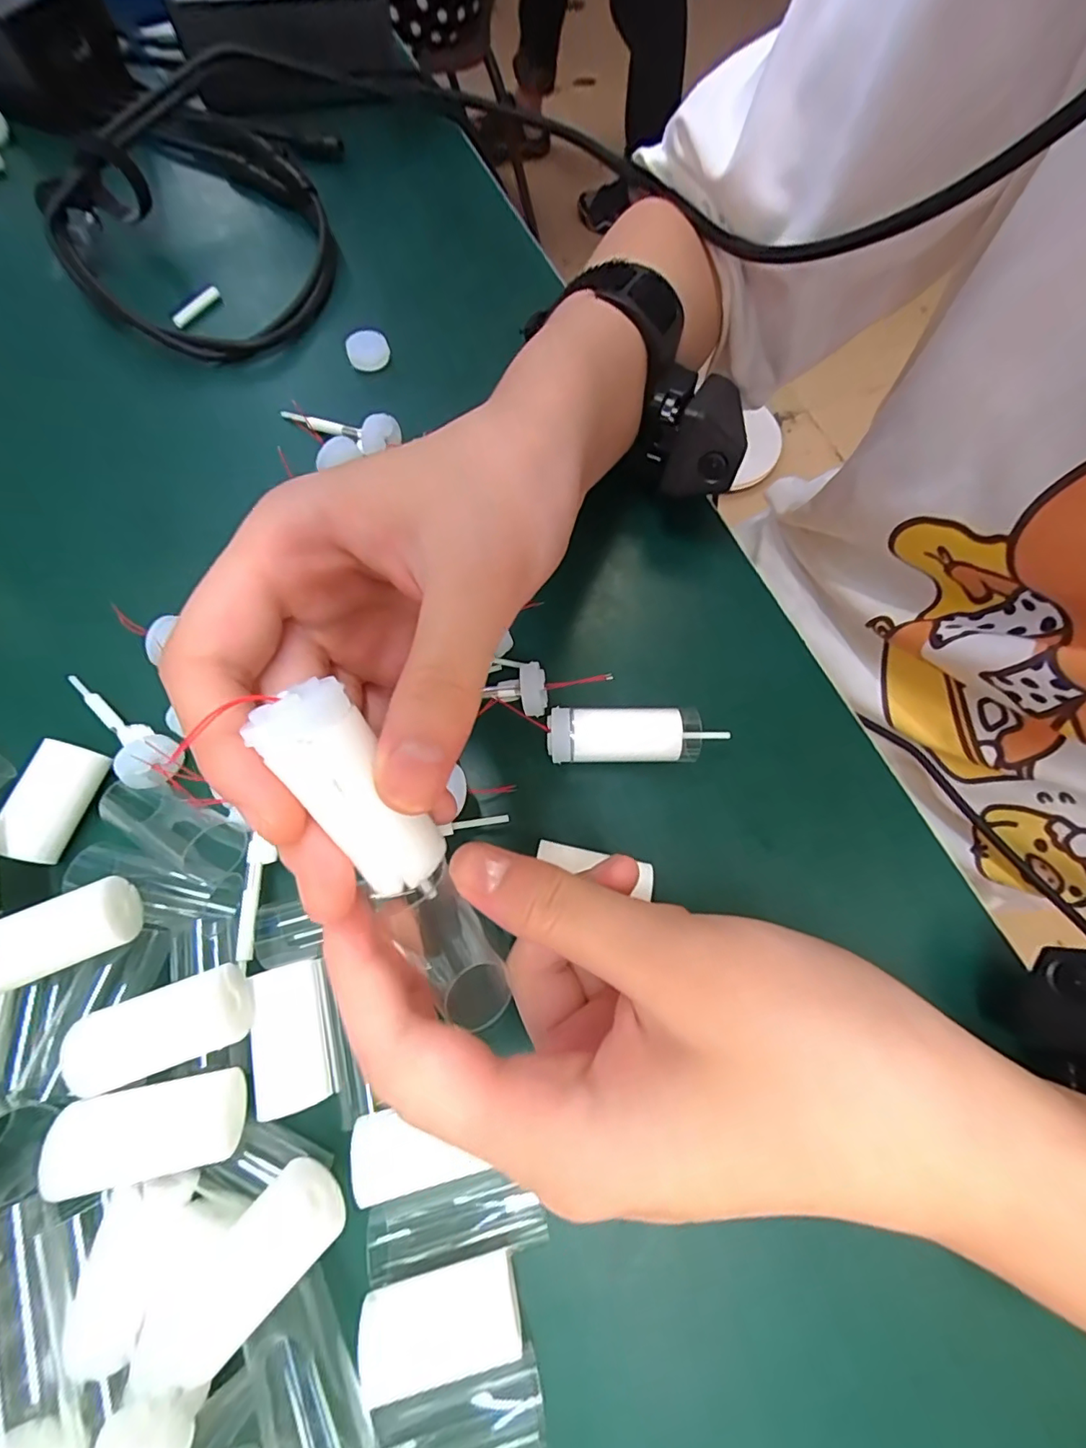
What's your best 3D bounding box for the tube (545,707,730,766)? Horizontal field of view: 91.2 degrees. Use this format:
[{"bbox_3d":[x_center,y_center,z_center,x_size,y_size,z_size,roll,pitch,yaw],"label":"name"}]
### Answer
[{"bbox_3d":[0.035,0.005,0.204,0.065,0.016,0.021,0,70,-2],"label":"tube"}]

